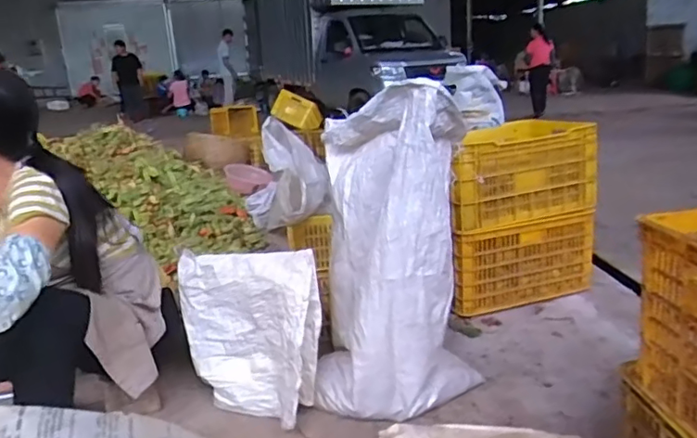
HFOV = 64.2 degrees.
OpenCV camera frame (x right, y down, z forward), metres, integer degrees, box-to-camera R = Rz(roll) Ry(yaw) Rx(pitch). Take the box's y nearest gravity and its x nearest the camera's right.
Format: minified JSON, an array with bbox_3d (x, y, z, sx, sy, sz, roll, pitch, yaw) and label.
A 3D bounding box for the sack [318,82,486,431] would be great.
[{"bbox_3d":[0.106,0.076,1.470,0.387,0.801,0.292,-5,15,-5],"label":"sack"}]

